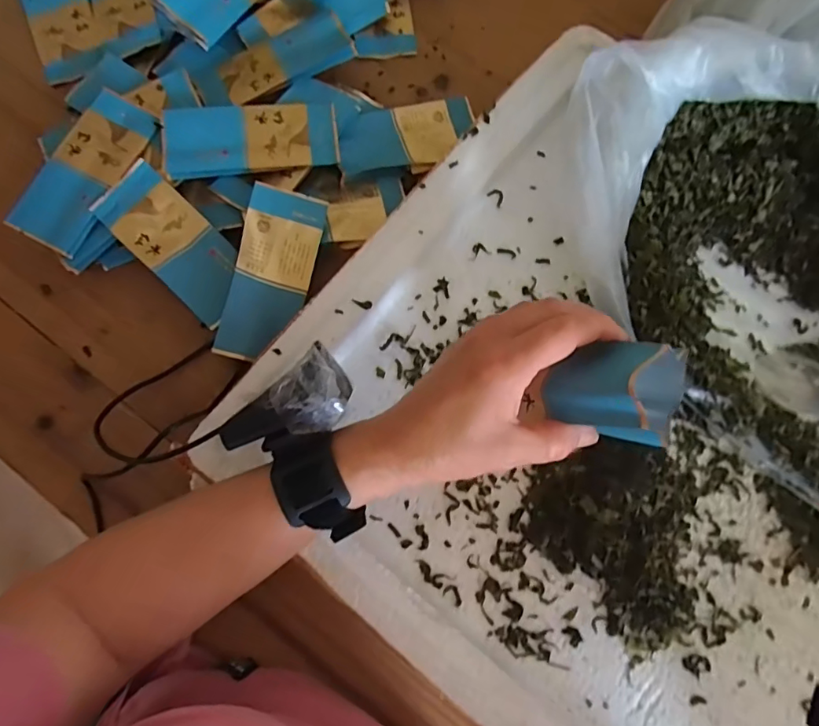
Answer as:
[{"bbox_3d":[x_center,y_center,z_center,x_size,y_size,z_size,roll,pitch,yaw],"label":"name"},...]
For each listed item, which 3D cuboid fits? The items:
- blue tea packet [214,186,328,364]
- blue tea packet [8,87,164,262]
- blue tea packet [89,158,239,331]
[{"bbox_3d":[-0.100,-0.065,0.373,0.054,0.008,0.128,15,83,-22],"label":"blue tea packet"},{"bbox_3d":[-0.247,-0.148,0.385,0.057,0.006,0.128,27,79,6],"label":"blue tea packet"},{"bbox_3d":[-0.176,-0.089,0.382,0.058,0.008,0.124,-40,94,-7],"label":"blue tea packet"}]

